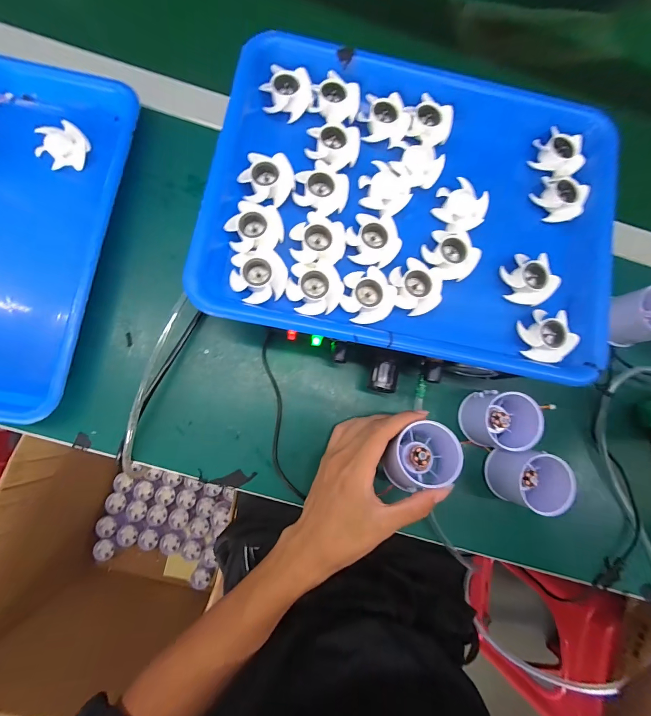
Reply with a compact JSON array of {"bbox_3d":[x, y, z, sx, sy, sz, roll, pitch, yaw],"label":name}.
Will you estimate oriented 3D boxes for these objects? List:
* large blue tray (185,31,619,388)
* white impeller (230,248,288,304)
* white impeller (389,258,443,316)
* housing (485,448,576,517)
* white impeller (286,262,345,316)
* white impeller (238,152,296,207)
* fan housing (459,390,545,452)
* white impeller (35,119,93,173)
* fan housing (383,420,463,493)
[{"bbox_3d":[0.076,-0.132,0.288,0.327,0.035,0.250,11,80,-3],"label":"large blue tray"},{"bbox_3d":[-0.053,-0.065,0.269,0.043,0.014,0.038,-12,82,-7],"label":"white impeller"},{"bbox_3d":[0.074,-0.057,0.279,0.046,0.014,0.038,35,80,1],"label":"white impeller"},{"bbox_3d":[0.187,0.111,0.315,0.053,0.049,0.051,0,86,-3],"label":"housing"},{"bbox_3d":[-0.008,-0.055,0.271,0.044,0.015,0.039,2,81,-4],"label":"white impeller"},{"bbox_3d":[-0.047,-0.148,0.282,0.042,0.015,0.040,6,81,-4],"label":"white impeller"},{"bbox_3d":[0.168,0.059,0.319,0.062,0.052,0.057,6,82,-3],"label":"fan housing"},{"bbox_3d":[-0.260,-0.210,0.338,0.044,0.023,0.038,-32,85,-9],"label":"white impeller"},{"bbox_3d":[0.081,0.084,0.286,0.054,0.052,0.057,0,86,-3],"label":"fan housing"}]

